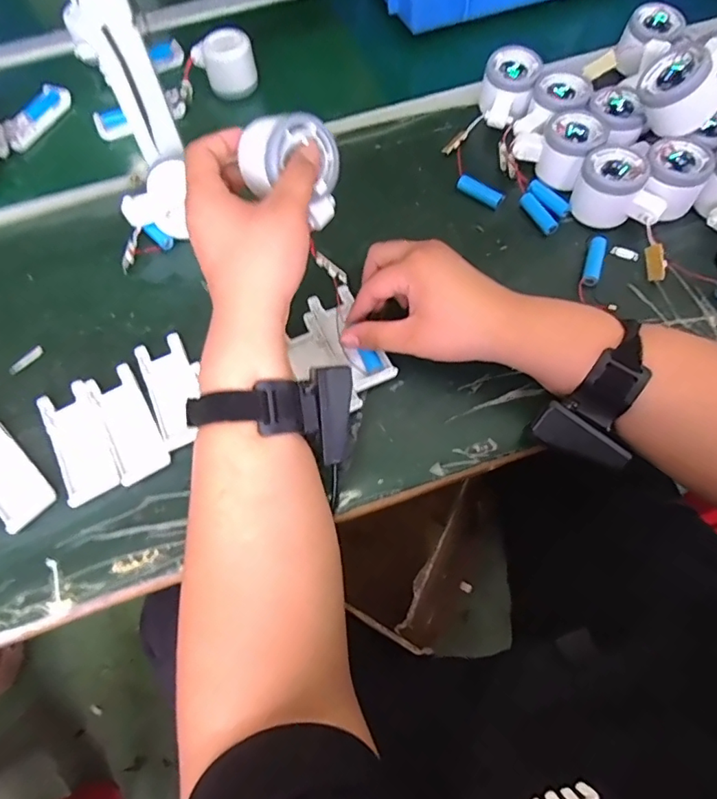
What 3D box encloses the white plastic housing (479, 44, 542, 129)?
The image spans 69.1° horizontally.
[{"bbox_3d":[0.161,-0.339,0.568,0.056,0.046,0.076,18,67,11],"label":"white plastic housing"}]

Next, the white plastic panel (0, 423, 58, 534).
[{"bbox_3d":[-0.284,0.058,0.416,0.104,0.007,0.041,40,72,19],"label":"white plastic panel"}]

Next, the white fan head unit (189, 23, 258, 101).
[{"bbox_3d":[-0.164,-0.411,0.635,0.075,0.058,0.054,-10,62,-2],"label":"white fan head unit"}]

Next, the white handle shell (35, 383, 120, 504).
[{"bbox_3d":[-0.227,0.035,0.423,0.039,0.007,0.105,-28,67,-10],"label":"white handle shell"}]

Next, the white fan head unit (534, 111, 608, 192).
[{"bbox_3d":[0.211,-0.252,0.524,0.059,0.042,0.068,18,64,13],"label":"white fan head unit"}]

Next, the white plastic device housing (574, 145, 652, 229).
[{"bbox_3d":[0.238,-0.206,0.499,0.056,0.045,0.054,23,65,15],"label":"white plastic device housing"}]

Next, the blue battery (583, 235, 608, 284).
[{"bbox_3d":[0.219,-0.129,0.483,0.013,0.012,0.054,17,64,12],"label":"blue battery"}]

